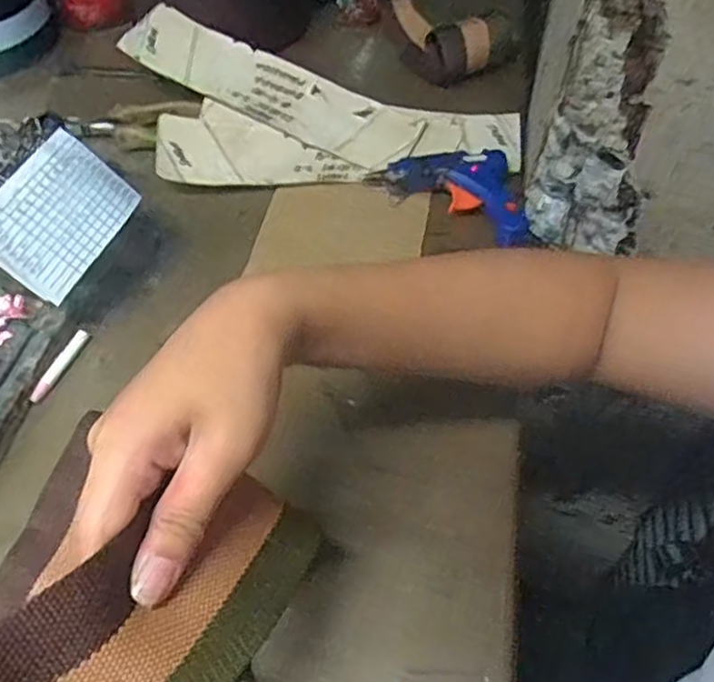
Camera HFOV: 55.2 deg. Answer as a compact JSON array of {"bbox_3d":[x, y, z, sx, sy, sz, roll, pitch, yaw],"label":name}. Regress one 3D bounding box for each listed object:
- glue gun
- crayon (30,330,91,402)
[{"bbox_3d":[0.075,-0.116,0.562,0.120,0.027,0.104,-4,52,-3],"label":"glue gun"},{"bbox_3d":[-0.205,0.017,0.471,0.009,0.011,0.060,17,54,13],"label":"crayon"}]

